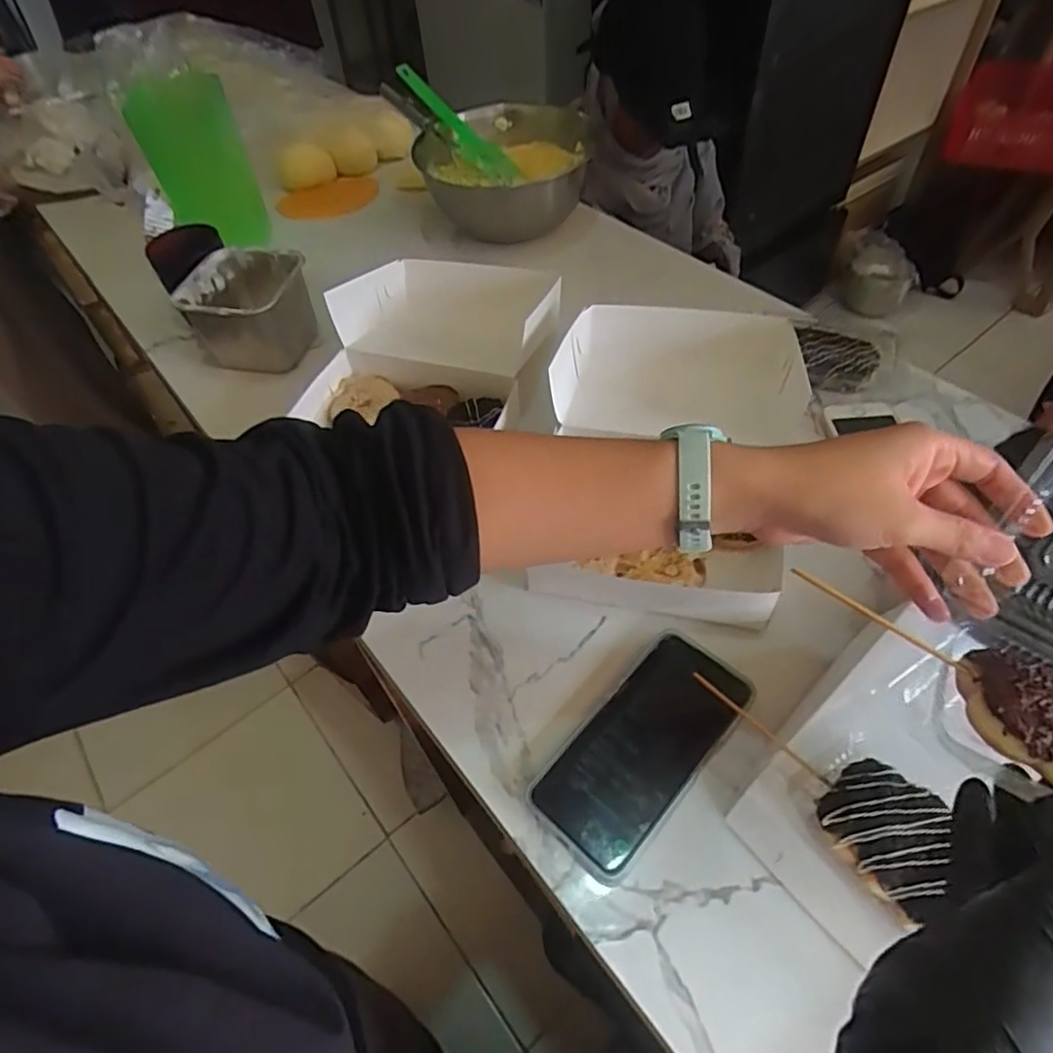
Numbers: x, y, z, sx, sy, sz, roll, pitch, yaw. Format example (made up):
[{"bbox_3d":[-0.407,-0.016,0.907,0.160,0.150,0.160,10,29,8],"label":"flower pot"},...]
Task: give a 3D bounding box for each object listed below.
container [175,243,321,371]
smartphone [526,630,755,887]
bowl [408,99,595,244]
[{"bbox_3d":[-0.310,-0.238,0.719,0.123,0.097,0.115,4,53,8],"label":"container"},{"bbox_3d":[0.080,0.148,0.433,0.079,0.009,0.166,35,68,29],"label":"smartphone"},{"bbox_3d":[-0.027,-0.474,0.862,0.208,0.115,0.236,3,53,8],"label":"bowl"}]

